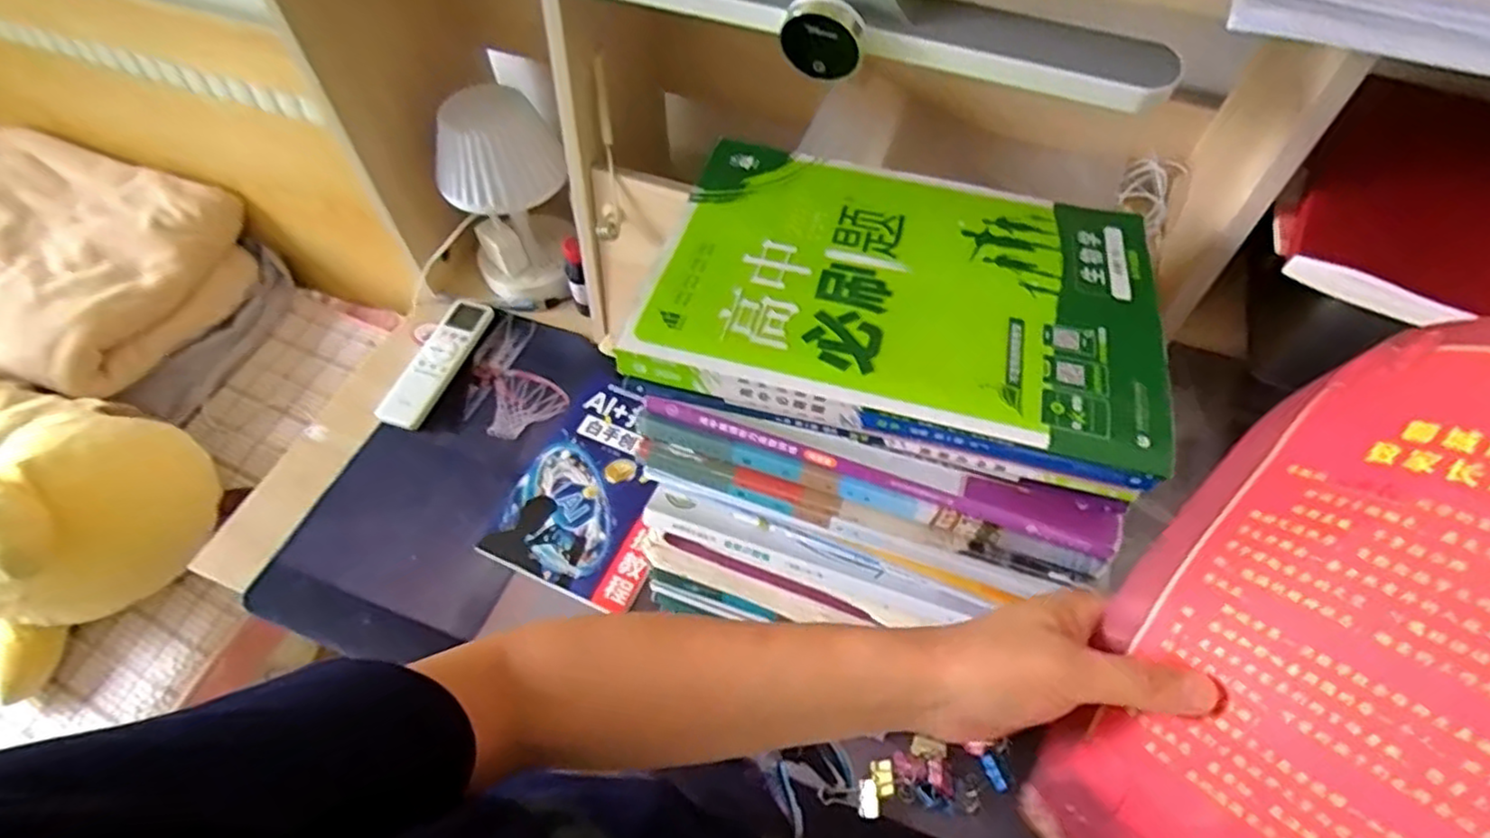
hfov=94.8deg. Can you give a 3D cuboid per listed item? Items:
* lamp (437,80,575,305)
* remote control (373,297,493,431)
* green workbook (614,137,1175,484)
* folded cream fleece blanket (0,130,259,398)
[{"bbox_3d":[-0.254,-0.228,0.741,0.116,0.203,0.126,-7,59,-4],"label":"lamp"},{"bbox_3d":[-0.339,-0.065,0.751,0.051,0.022,0.170,15,60,9],"label":"remote control"},{"bbox_3d":[0.096,-0.086,0.413,0.282,0.026,0.205,12,60,8],"label":"green workbook"},{"bbox_3d":[-0.994,-0.223,0.980,0.386,0.172,0.341,19,61,11],"label":"folded cream fleece blanket"}]

